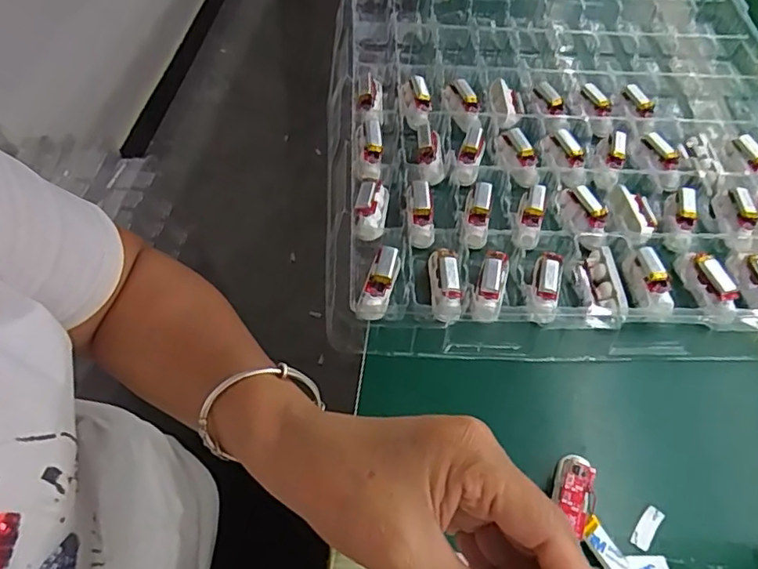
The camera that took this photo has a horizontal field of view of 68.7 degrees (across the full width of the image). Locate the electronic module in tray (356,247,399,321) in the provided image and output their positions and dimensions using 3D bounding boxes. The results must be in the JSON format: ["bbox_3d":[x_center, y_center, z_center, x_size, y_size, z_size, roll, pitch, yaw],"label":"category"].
[{"bbox_3d":[0.001,-0.004,0.408,0.021,0.012,0.058,13,55,5],"label":"electronic module in tray"}]

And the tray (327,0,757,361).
[{"bbox_3d":[0.193,-0.146,0.524,0.459,0.035,0.462,2,55,-3],"label":"tray"}]

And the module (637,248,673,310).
[{"bbox_3d":[0.207,-0.006,0.418,0.018,0.023,0.048,-1,55,-5],"label":"module"}]

